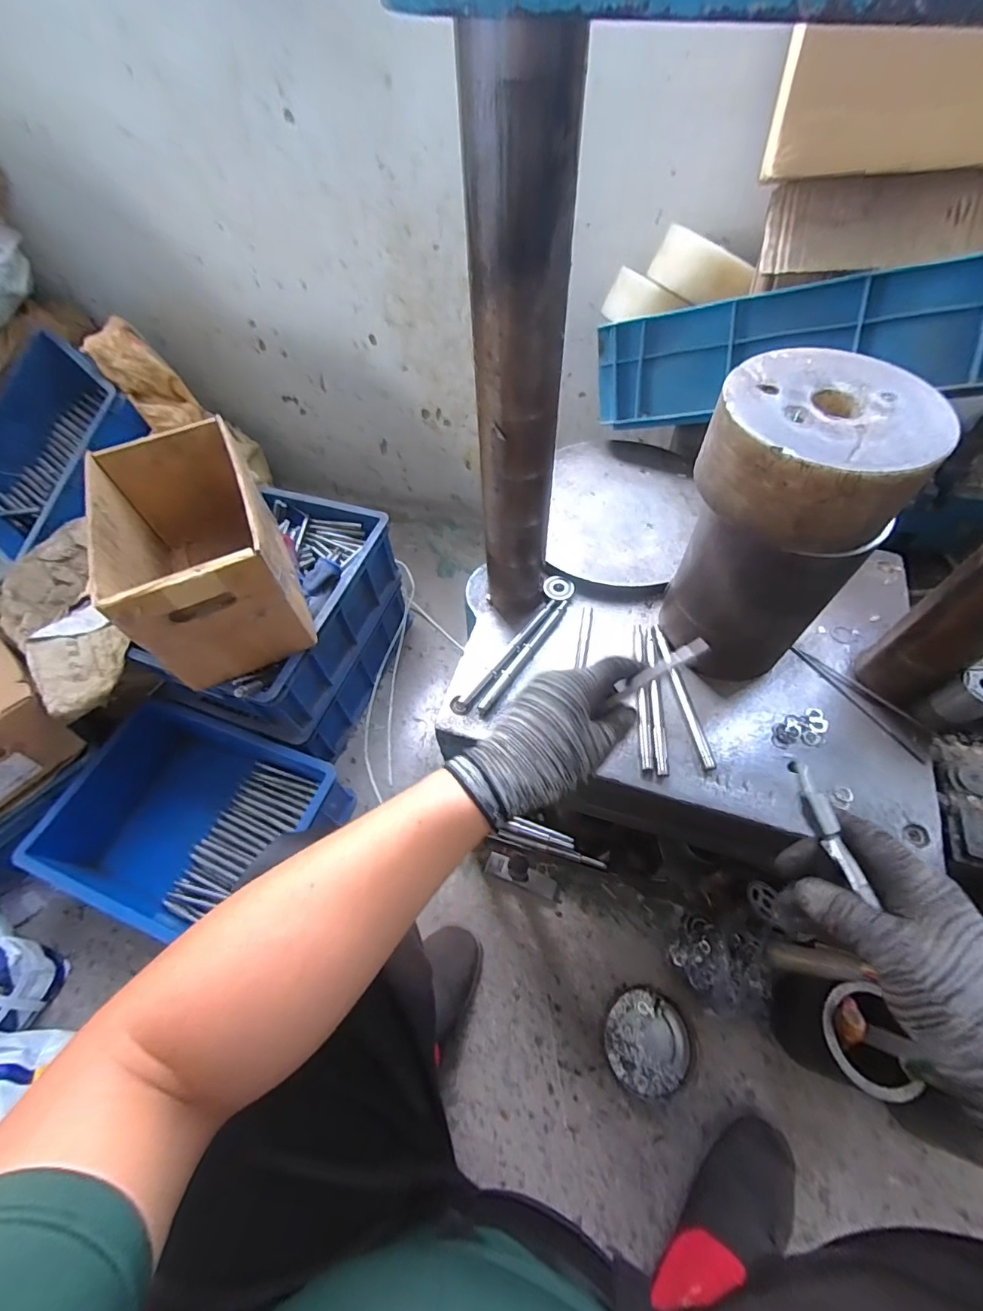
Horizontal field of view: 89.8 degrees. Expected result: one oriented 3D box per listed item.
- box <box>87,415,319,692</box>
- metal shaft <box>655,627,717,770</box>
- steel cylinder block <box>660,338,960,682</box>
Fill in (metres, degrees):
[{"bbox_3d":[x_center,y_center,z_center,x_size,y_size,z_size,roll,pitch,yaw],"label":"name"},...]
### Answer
[{"bbox_3d":[-0.414,-0.149,0.717,0.195,0.202,0.310,-24,60,-13],"label":"box"},{"bbox_3d":[0.194,0.036,0.499,0.013,0.011,0.160,-7,58,-3],"label":"metal shaft"},{"bbox_3d":[0.241,-0.101,0.442,0.144,0.253,0.141,26,62,17],"label":"steel cylinder block"}]

